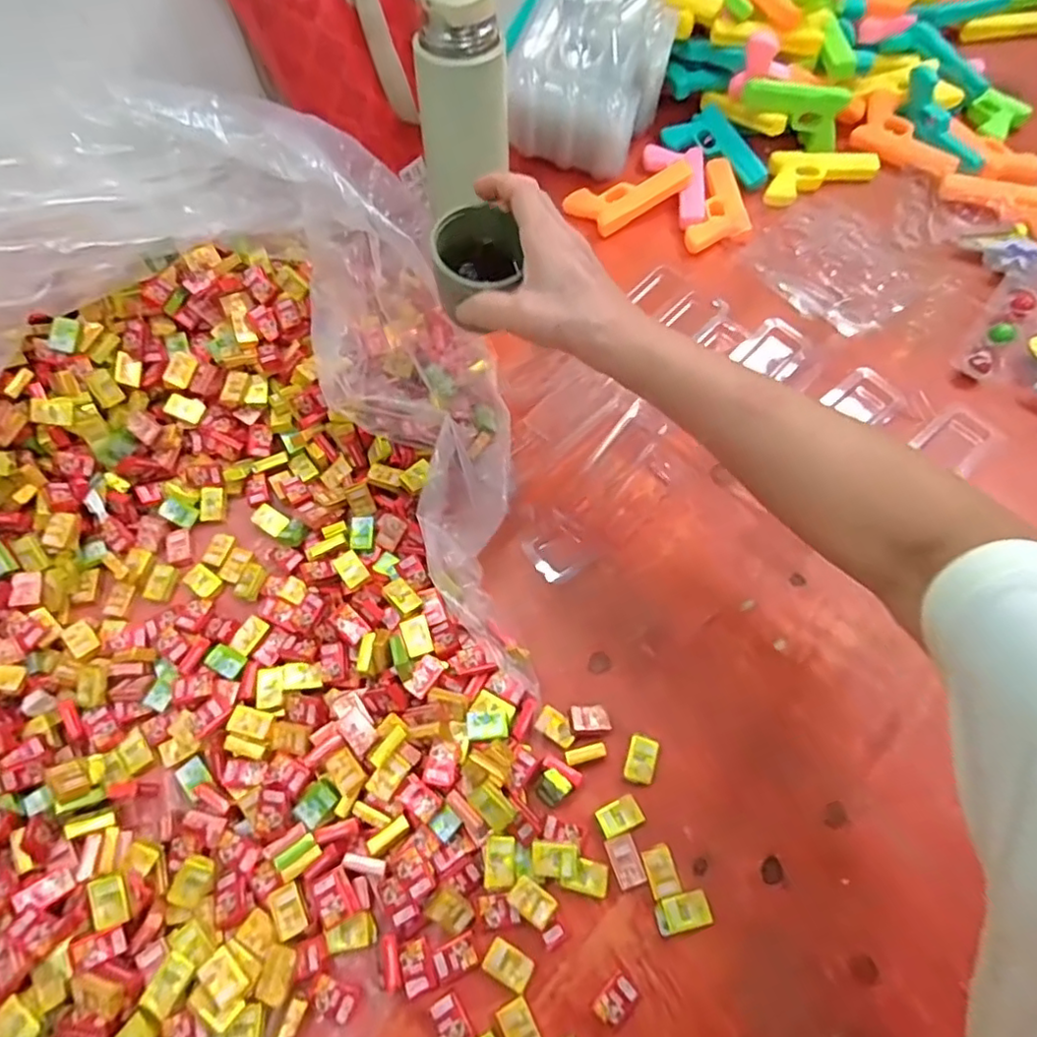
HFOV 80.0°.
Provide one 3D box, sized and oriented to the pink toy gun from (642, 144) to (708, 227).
[{"bbox_3d":[0.158,-0.337,0.621,0.056,0.018,0.112,3,64,3],"label":"pink toy gun"}]

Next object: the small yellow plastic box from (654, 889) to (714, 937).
[{"bbox_3d":[0.093,0.223,0.350,0.029,0.009,0.018,-14,66,-7],"label":"small yellow plastic box"}]

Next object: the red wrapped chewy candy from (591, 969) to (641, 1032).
[{"bbox_3d":[0.053,0.261,0.334,0.024,0.009,0.017,-41,71,-17],"label":"red wrapped chewy candy"}]

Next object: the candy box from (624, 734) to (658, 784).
[{"bbox_3d":[0.077,0.151,0.386,0.018,0.007,0.028,16,66,7],"label":"candy box"}]

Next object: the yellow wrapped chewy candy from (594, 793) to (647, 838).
[{"bbox_3d":[0.062,0.180,0.374,0.026,0.004,0.018,-21,67,-10],"label":"yellow wrapped chewy candy"}]

